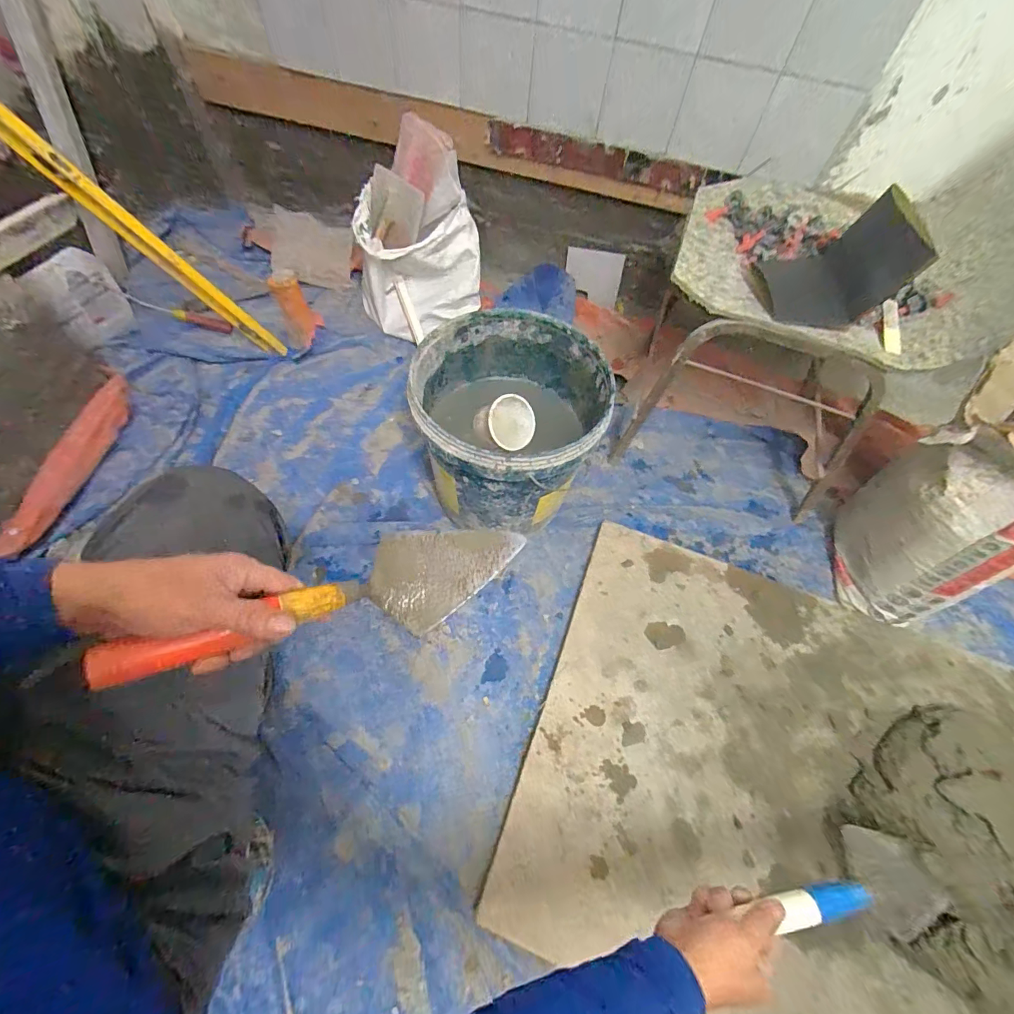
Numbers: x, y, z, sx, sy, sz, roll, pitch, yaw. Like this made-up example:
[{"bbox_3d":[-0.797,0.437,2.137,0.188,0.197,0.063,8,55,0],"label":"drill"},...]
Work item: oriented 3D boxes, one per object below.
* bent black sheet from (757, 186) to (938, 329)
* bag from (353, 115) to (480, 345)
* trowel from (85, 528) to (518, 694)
[{"bbox_3d":[0.502,-0.366,0.665,0.068,0.169,0.178,-23,64,-17],"label":"bent black sheet"},{"bbox_3d":[-0.224,-0.626,1.063,0.281,0.343,0.306,-11,61,-10],"label":"bag"},{"bbox_3d":[-0.144,0.079,0.401,0.346,0.063,0.090,-11,59,-35],"label":"trowel"}]

